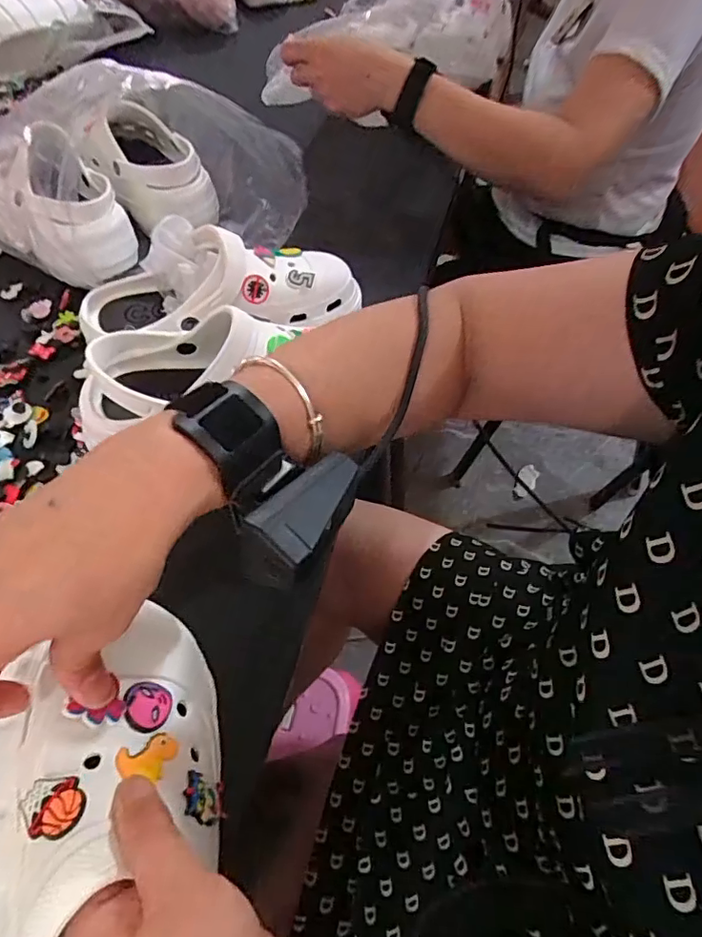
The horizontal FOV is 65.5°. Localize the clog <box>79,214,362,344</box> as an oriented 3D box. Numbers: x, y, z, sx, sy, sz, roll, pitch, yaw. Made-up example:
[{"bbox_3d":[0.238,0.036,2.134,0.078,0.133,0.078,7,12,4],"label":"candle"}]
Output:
[{"bbox_3d":[-0.114,-0.158,0.494,0.247,0.096,0.083,-10,56,-5],"label":"clog"}]

